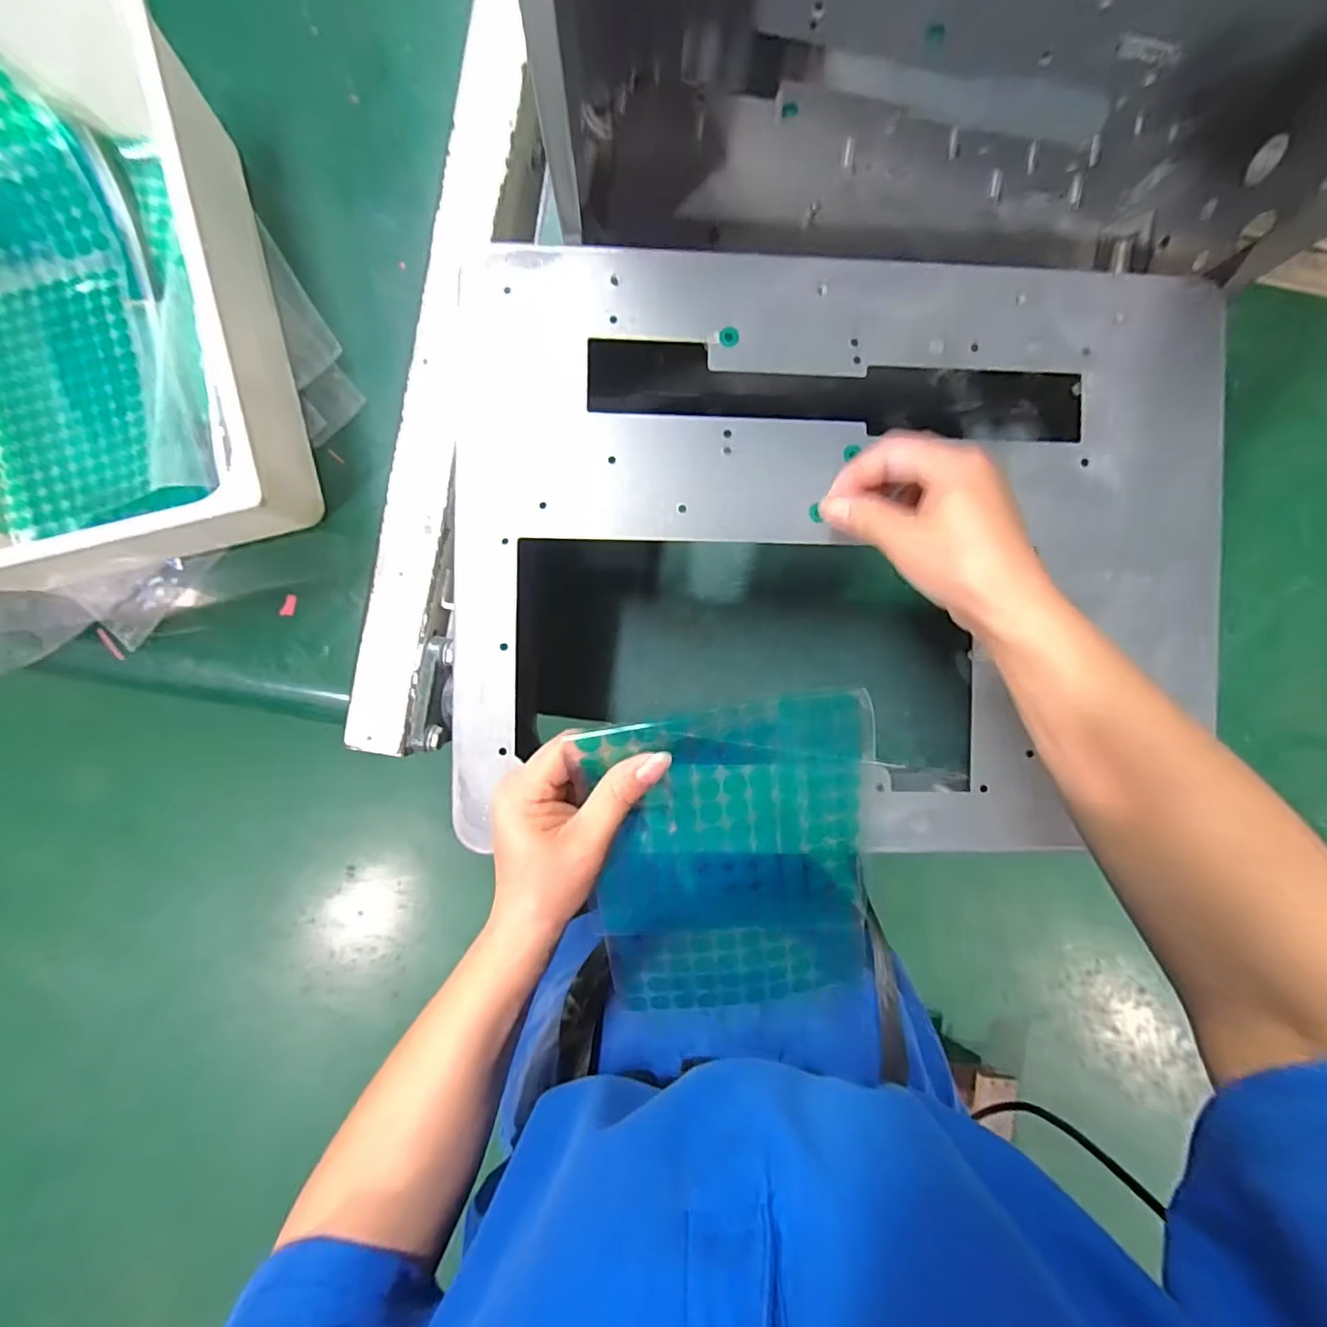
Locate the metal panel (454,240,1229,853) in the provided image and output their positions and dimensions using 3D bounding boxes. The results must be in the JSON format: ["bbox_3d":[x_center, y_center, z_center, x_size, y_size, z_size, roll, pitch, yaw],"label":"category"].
[{"bbox_3d":[0.110,-0.068,0.339,0.446,0.016,0.347,1,91,-2],"label":"metal panel"}]

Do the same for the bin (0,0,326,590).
[{"bbox_3d":[-0.422,-0.239,0.383,0.291,0.116,0.352,-13,92,-2],"label":"bin"}]

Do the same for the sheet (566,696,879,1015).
[{"bbox_3d":[0.035,0.103,0.288,0.132,0.011,0.172,-6,109,-2],"label":"sheet"}]

